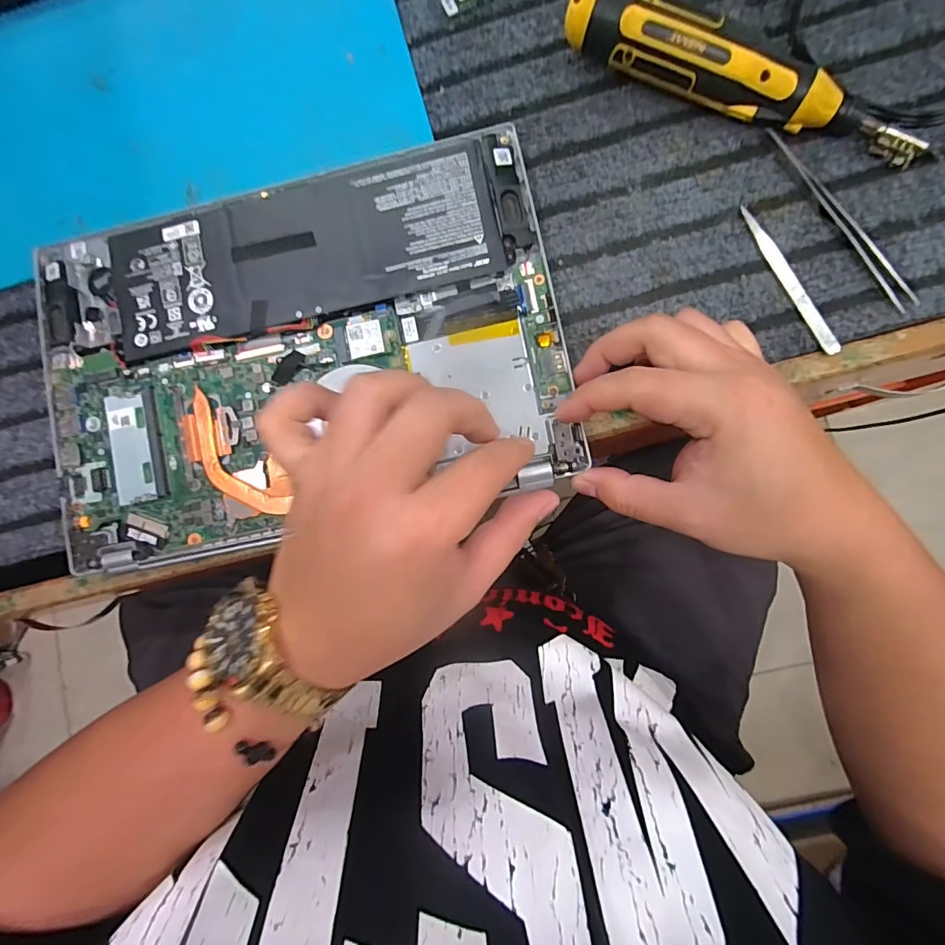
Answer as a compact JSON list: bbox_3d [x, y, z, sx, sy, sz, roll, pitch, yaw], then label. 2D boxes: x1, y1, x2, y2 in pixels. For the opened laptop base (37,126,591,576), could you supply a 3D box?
[{"bbox_3d":[-0.106,-0.073,0.288,0.322,0.019,0.216,-12,84,3],"label":"opened laptop base"}]

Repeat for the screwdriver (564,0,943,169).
[{"bbox_3d":[0.156,-0.226,0.266,0.211,0.040,0.026,21,88,7],"label":"screwdriver"}]

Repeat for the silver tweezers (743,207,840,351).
[{"bbox_3d":[0.188,-0.114,0.275,0.010,0.004,0.099,-26,84,3],"label":"silver tweezers"}]

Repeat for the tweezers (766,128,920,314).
[{"bbox_3d":[0.214,-0.149,0.274,0.010,0.006,0.130,-33,83,2],"label":"tweezers"}]

